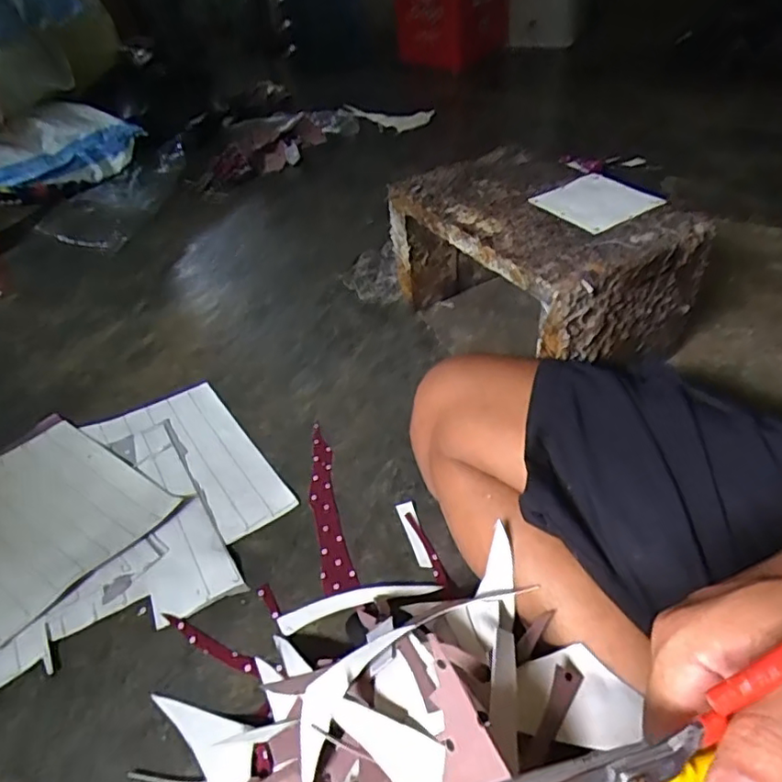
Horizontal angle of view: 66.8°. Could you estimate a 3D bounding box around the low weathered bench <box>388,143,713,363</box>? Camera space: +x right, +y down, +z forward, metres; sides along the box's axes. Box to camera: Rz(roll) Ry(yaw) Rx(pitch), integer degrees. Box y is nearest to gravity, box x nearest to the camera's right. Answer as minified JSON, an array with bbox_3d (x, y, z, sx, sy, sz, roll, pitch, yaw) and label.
[{"bbox_3d":[0.169,-0.142,0.706,0.203,0.174,0.306,-26,46,-20],"label":"low weathered bench"}]

